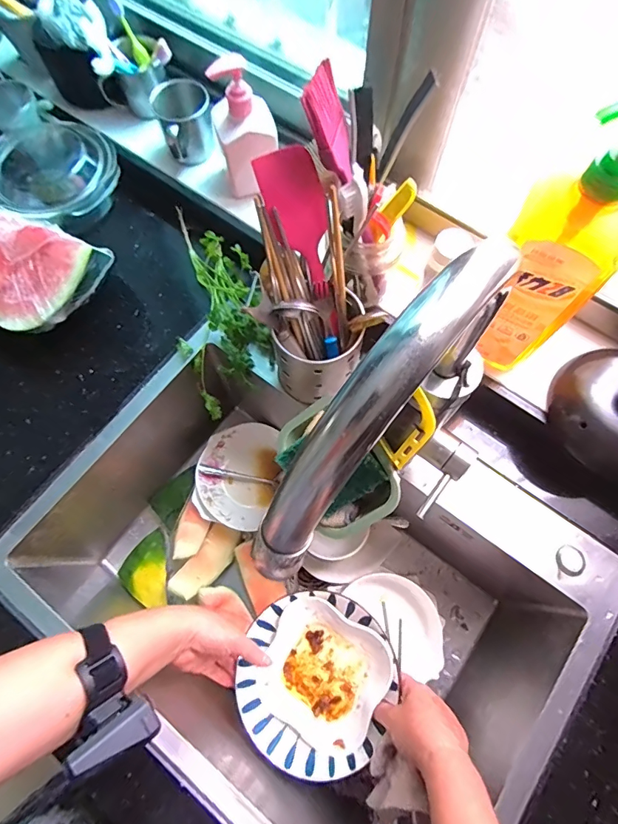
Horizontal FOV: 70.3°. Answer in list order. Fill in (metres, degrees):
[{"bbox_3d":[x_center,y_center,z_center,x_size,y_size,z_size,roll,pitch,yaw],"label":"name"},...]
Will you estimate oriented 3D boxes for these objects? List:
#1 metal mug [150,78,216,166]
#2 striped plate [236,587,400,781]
[{"bbox_3d":[-0.164,-0.387,0.599,0.069,0.076,0.086,-21,74,-12],"label":"metal mug"},{"bbox_3d":[0.007,0.318,0.524,0.165,0.051,0.186,21,73,8],"label":"striped plate"}]

